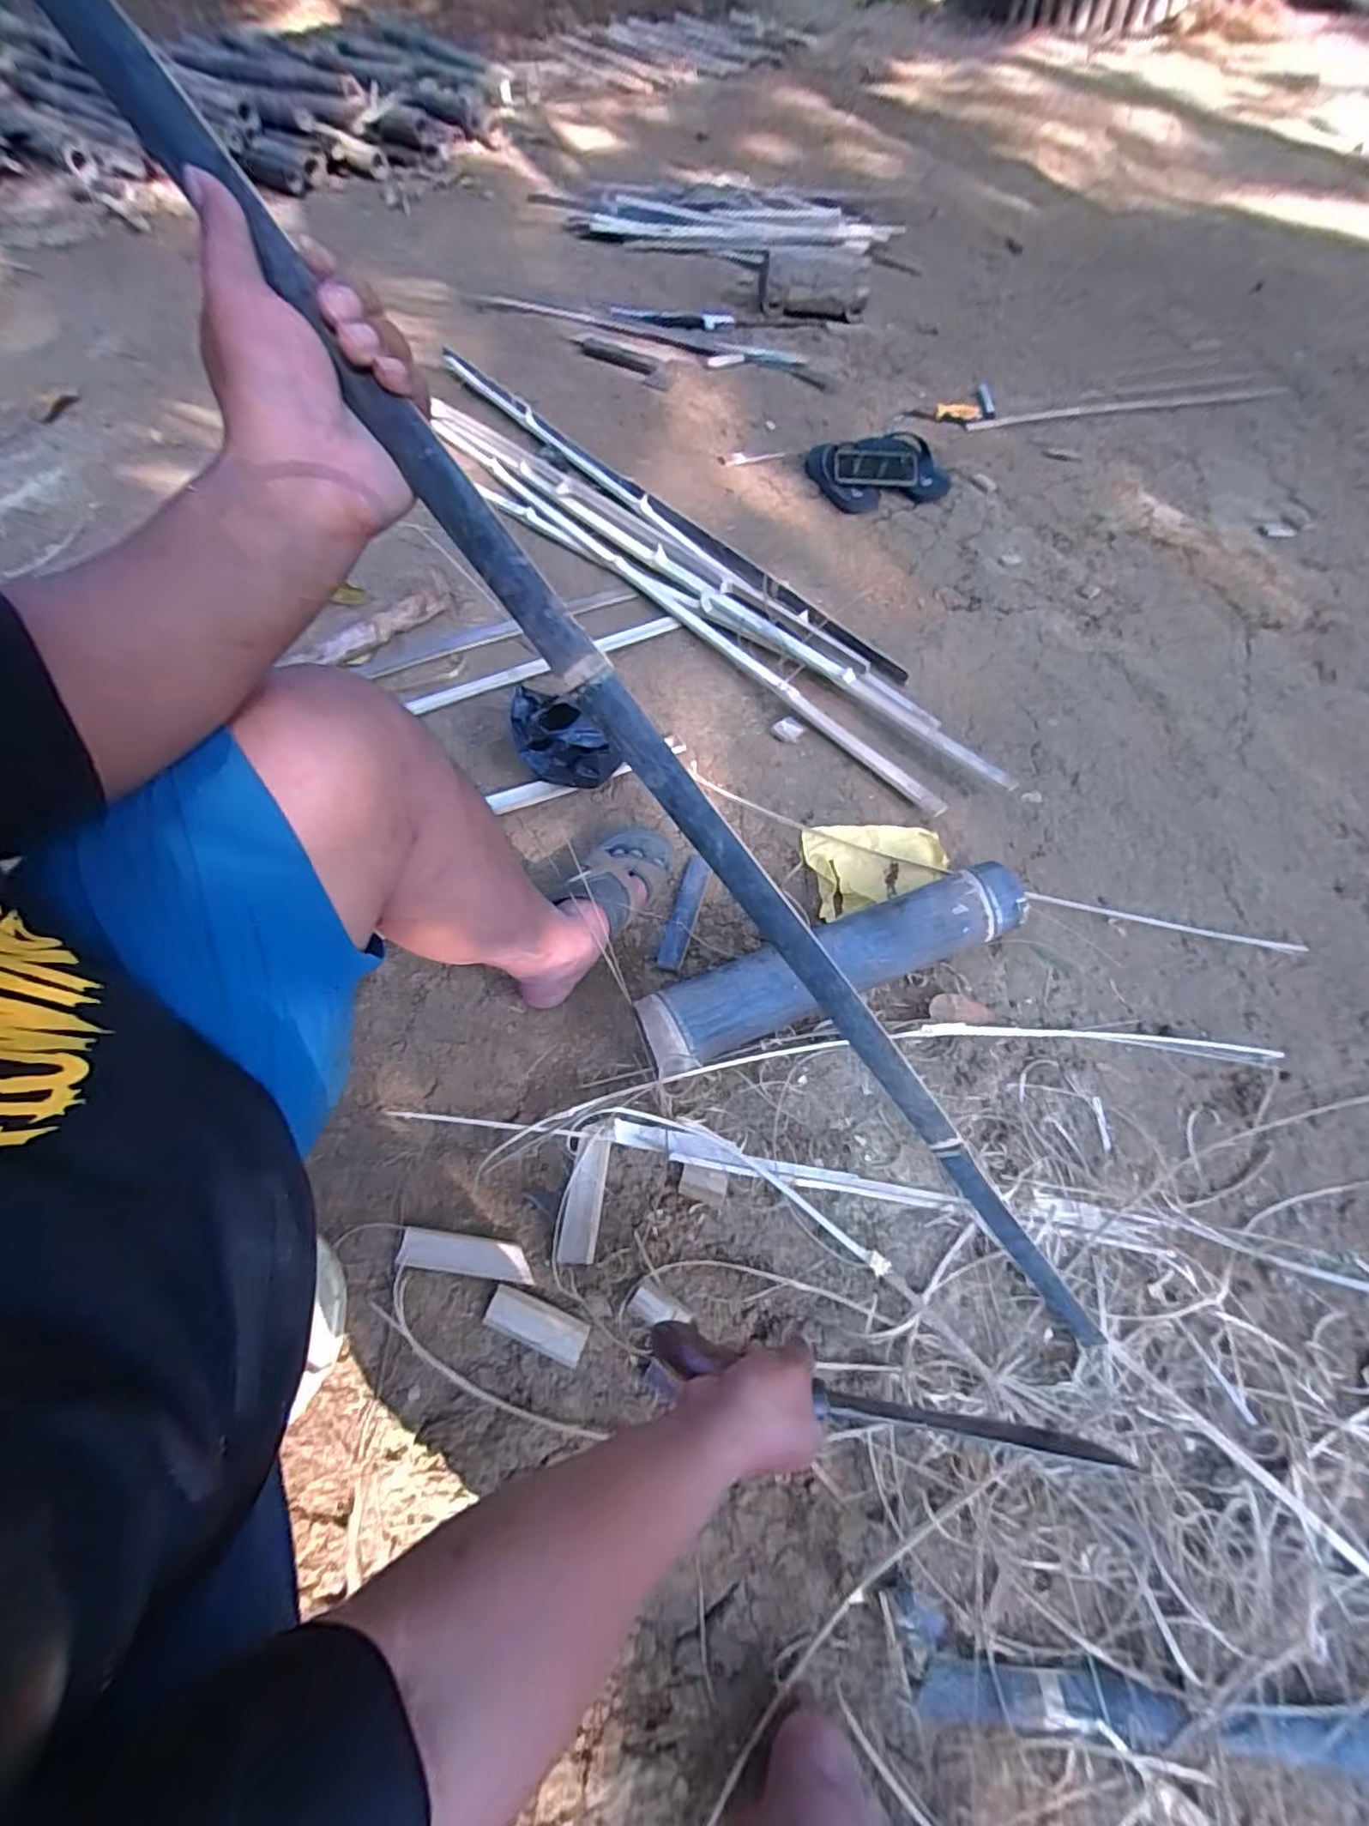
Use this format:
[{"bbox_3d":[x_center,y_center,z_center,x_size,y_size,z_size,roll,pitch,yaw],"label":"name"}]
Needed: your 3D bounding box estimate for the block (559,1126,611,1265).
[{"bbox_3d":[-0.106,0.298,0.687,0.038,0.013,0.129,5,60,2],"label":"block"}]

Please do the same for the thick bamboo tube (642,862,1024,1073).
[{"bbox_3d":[0.175,0.062,0.763,0.472,0.099,0.092,-21,64,-8],"label":"thick bamboo tube"}]

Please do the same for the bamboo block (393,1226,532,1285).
[{"bbox_3d":[-0.222,0.347,0.658,0.134,0.005,0.036,7,61,3],"label":"bamboo block"}]

